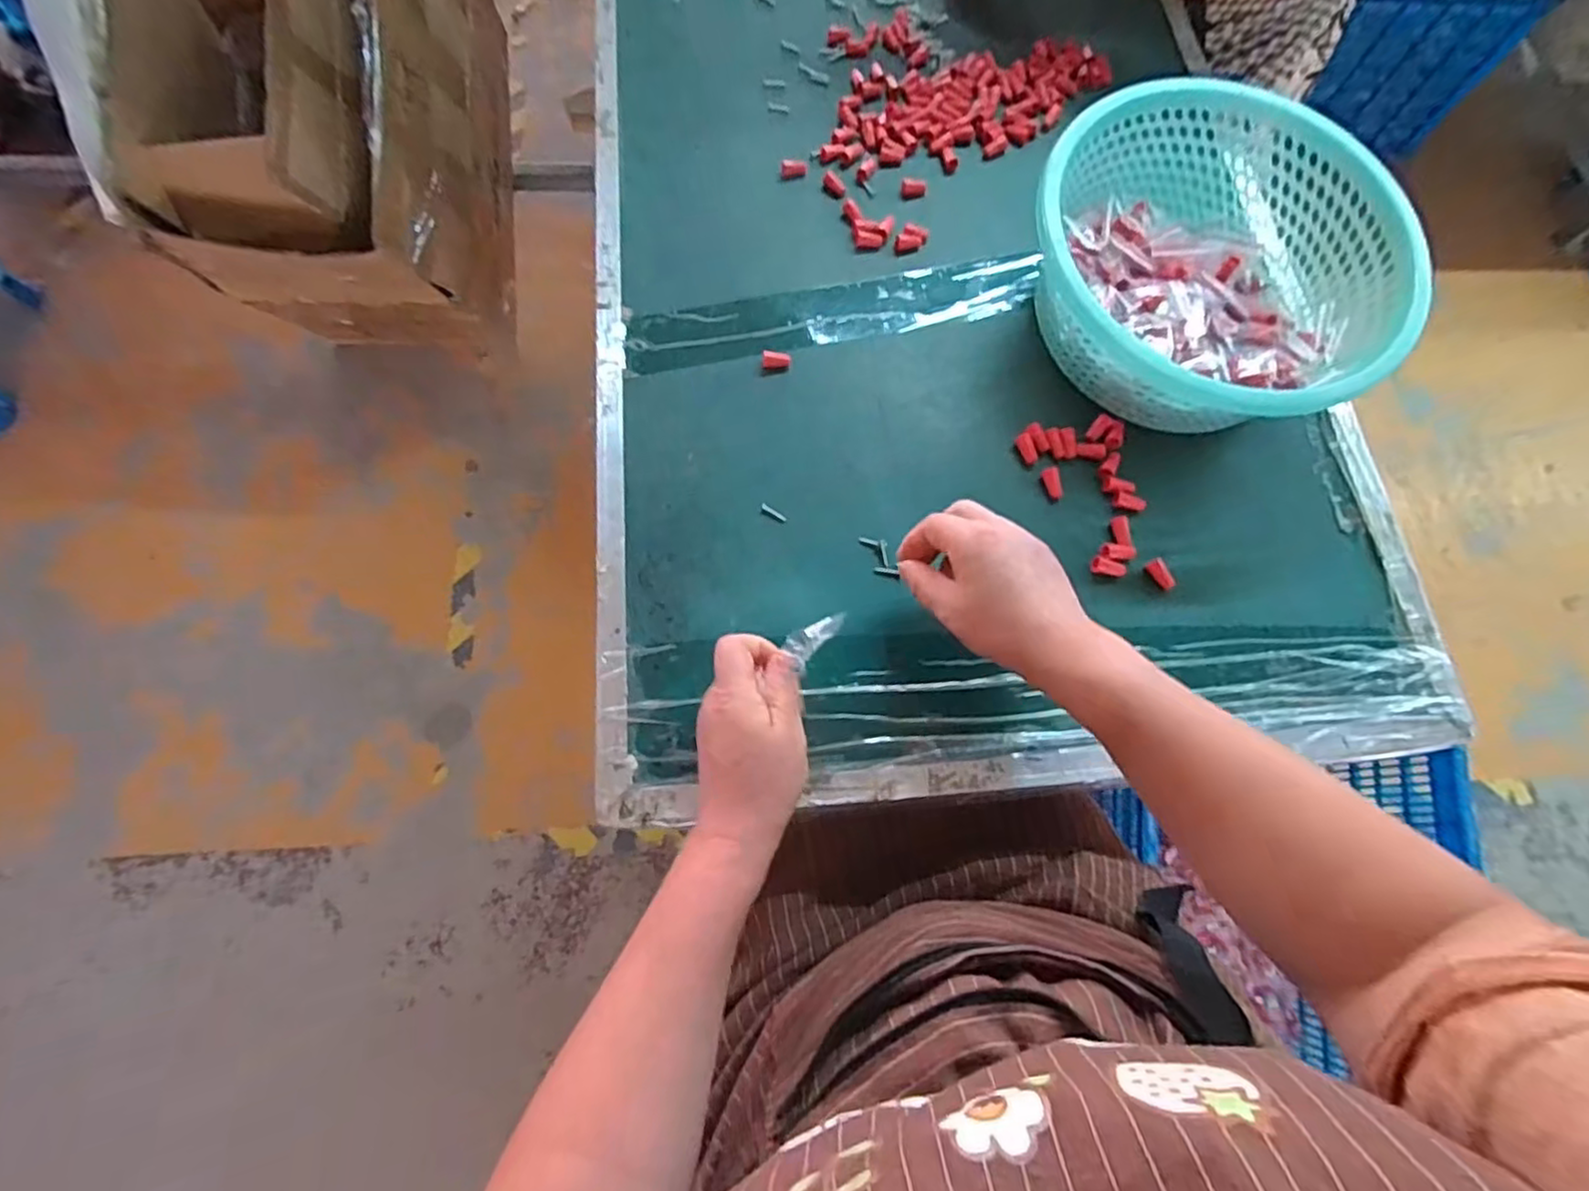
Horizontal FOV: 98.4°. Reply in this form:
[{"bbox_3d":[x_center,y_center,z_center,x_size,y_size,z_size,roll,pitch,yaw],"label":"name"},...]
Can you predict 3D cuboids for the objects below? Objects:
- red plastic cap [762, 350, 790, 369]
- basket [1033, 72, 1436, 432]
[{"bbox_3d":[-0.014,-0.192,0.559,0.023,0.011,0.012,-1,73,-3],"label":"red plastic cap"},{"bbox_3d":[0.310,-0.248,0.532,0.260,0.110,0.253,19,72,5],"label":"basket"}]

